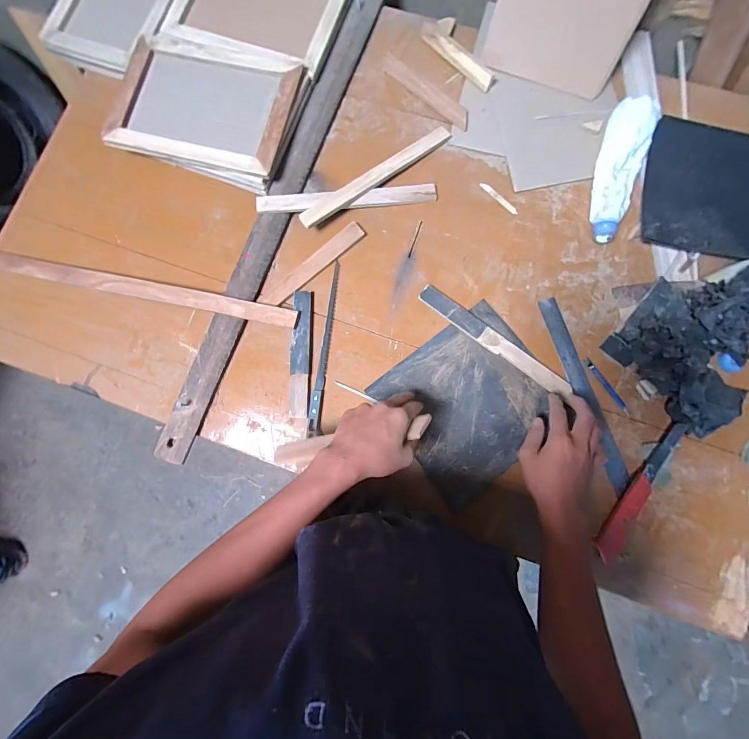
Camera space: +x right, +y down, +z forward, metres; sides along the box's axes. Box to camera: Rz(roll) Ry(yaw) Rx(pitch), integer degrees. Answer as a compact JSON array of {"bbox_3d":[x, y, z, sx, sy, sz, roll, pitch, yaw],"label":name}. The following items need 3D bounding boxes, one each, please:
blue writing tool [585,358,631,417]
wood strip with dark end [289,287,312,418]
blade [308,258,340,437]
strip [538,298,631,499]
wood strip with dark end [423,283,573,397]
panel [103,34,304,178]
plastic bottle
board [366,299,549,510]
[{"bbox_3d":[0.356,0.026,0.545,0.011,0.007,0.103,-32,82,-2],"label":"blue writing tool"},{"bbox_3d":[-0.119,-0.027,0.573,0.029,0.011,0.205,0,82,3],"label":"wood strip with dark end"},{"bbox_3d":[-0.082,-0.036,0.578,0.017,0.004,0.283,8,80,-7],"label":"blade"},{"bbox_3d":[0.323,0.034,0.548,0.031,0.006,0.306,-18,81,0],"label":"strip"},{"bbox_3d":[0.186,-0.047,0.557,0.265,0.012,0.032,37,85,7],"label":"wood strip with dark end"},{"bbox_3d":[-0.282,-0.447,0.602,0.289,0.032,0.209,15,82,6],"label":"panel"},{"bbox_3d":[0.389,-0.314,0.564,0.072,0.058,0.216,17,83,5],"label":"plastic bottle"},{"bbox_3d":[0.150,0.049,0.552,0.237,0.008,0.224,-37,82,-3],"label":"board"}]

